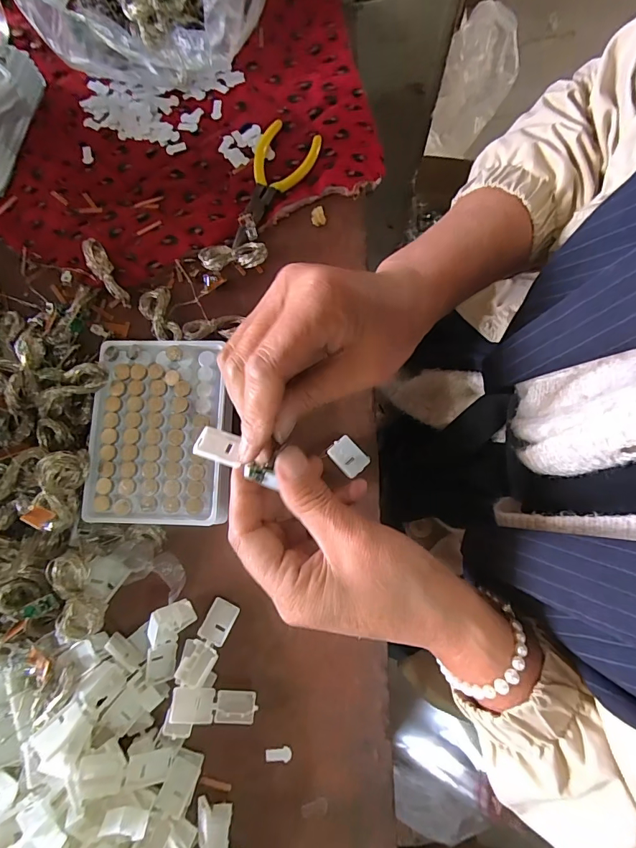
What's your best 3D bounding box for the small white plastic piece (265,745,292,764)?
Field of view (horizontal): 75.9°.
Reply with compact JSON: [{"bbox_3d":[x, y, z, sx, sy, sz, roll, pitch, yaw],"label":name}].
[{"bbox_3d":[-0.027,0.223,0.275,0.017,0.004,0.010,6,80,4],"label":"small white plastic piece"}]

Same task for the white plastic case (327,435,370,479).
[{"bbox_3d":[0.022,0.024,0.300,0.020,0.011,0.028,-43,81,-5],"label":"white plastic case"}]

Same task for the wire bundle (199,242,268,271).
[{"bbox_3d":[-0.068,-0.135,0.326,0.054,0.011,0.023,2,80,3],"label":"wire bundle"}]

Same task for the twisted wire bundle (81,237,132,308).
[{"bbox_3d":[-0.168,-0.119,0.324,0.015,0.013,0.056,-30,95,-6],"label":"twisted wire bundle"}]

